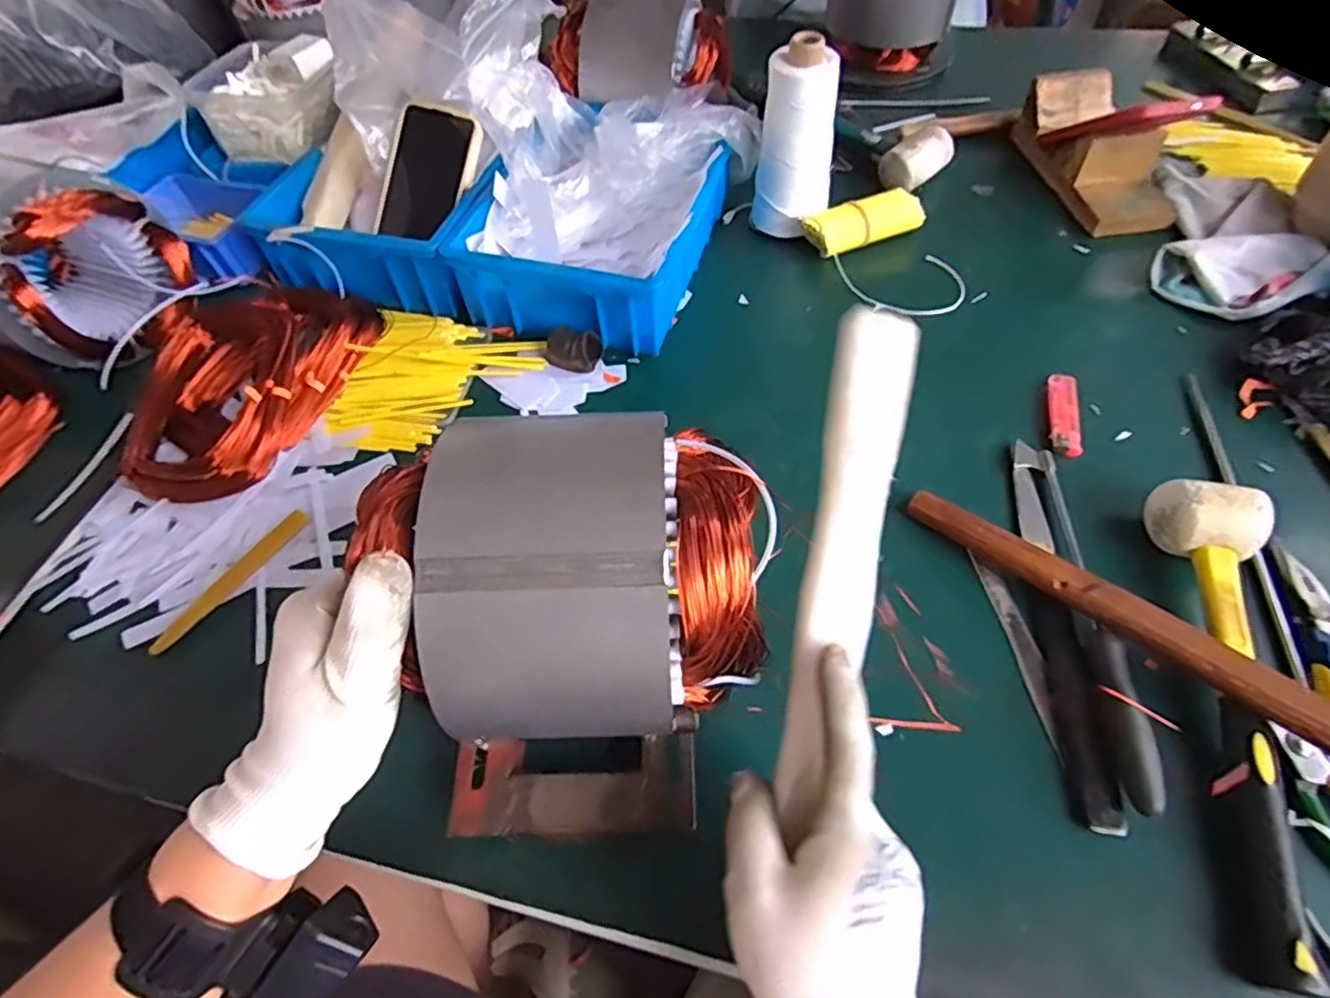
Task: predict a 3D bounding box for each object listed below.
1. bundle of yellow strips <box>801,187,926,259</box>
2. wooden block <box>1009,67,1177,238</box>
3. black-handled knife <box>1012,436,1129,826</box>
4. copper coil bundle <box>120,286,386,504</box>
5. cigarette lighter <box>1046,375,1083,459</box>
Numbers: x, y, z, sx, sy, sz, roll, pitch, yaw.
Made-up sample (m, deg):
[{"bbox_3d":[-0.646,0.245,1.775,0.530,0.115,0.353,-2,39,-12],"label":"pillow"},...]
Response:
[{"bbox_3d":[0.195,-0.273,0.667,0.121,0.031,0.047,-23,57,-11],"label":"bundle of yellow strips"},{"bbox_3d":[0.446,-0.362,0.700,0.088,0.062,0.209,-6,55,0],"label":"wooden block"},{"bbox_3d":[0.250,0.069,0.435,0.035,0.015,0.263,6,56,8],"label":"black-handled knife"},{"bbox_3d":[-0.353,-0.099,0.561,0.141,0.050,0.220,16,58,15],"label":"copper coil bundle"},{"bbox_3d":[0.315,-0.070,0.534,0.022,0.009,0.087,10,57,11],"label":"cigarette lighter"}]

